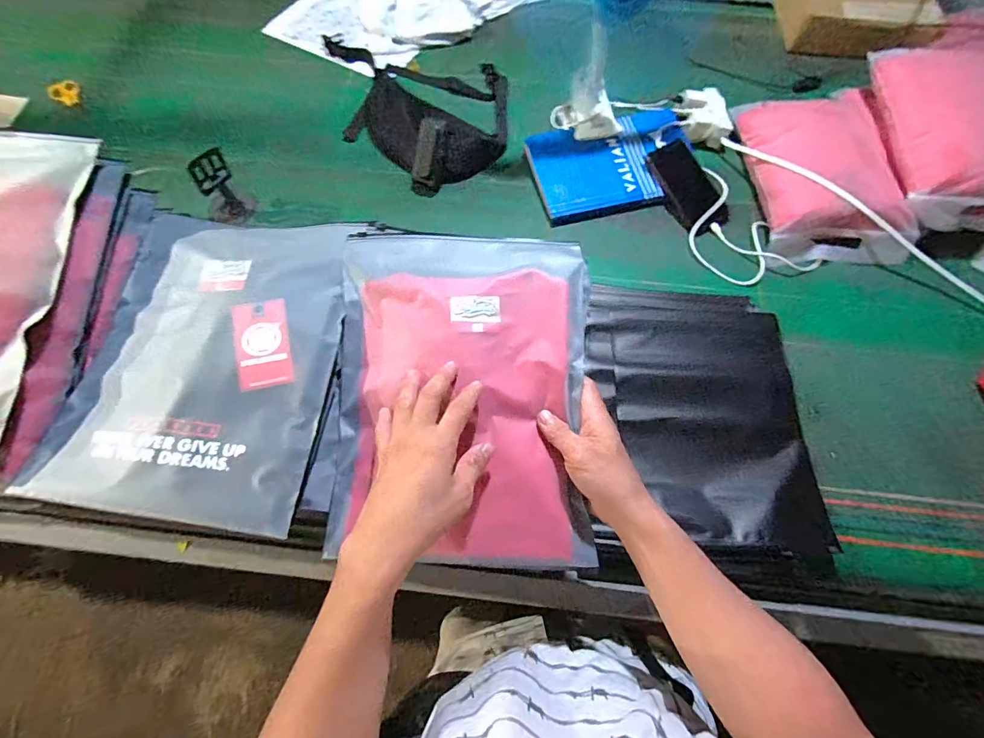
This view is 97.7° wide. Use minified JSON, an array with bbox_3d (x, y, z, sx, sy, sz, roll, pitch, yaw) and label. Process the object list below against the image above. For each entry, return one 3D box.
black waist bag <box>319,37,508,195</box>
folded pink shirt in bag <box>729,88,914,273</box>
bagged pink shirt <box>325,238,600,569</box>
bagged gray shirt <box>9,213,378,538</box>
[{"bbox_3d":[-0.126,-0.519,0.796,0.318,0.075,0.409,-17,72,-4],"label":"black waist bag"},{"bbox_3d":[0.562,-0.337,0.728,0.231,0.064,0.327,-4,71,0],"label":"folded pink shirt in bag"},{"bbox_3d":[-0.031,0.017,0.431,0.247,0.049,0.329,-1,71,2],"label":"bagged pink shirt"},{"bbox_3d":[-0.285,-0.023,0.434,0.246,0.038,0.330,6,68,2],"label":"bagged gray shirt"}]

